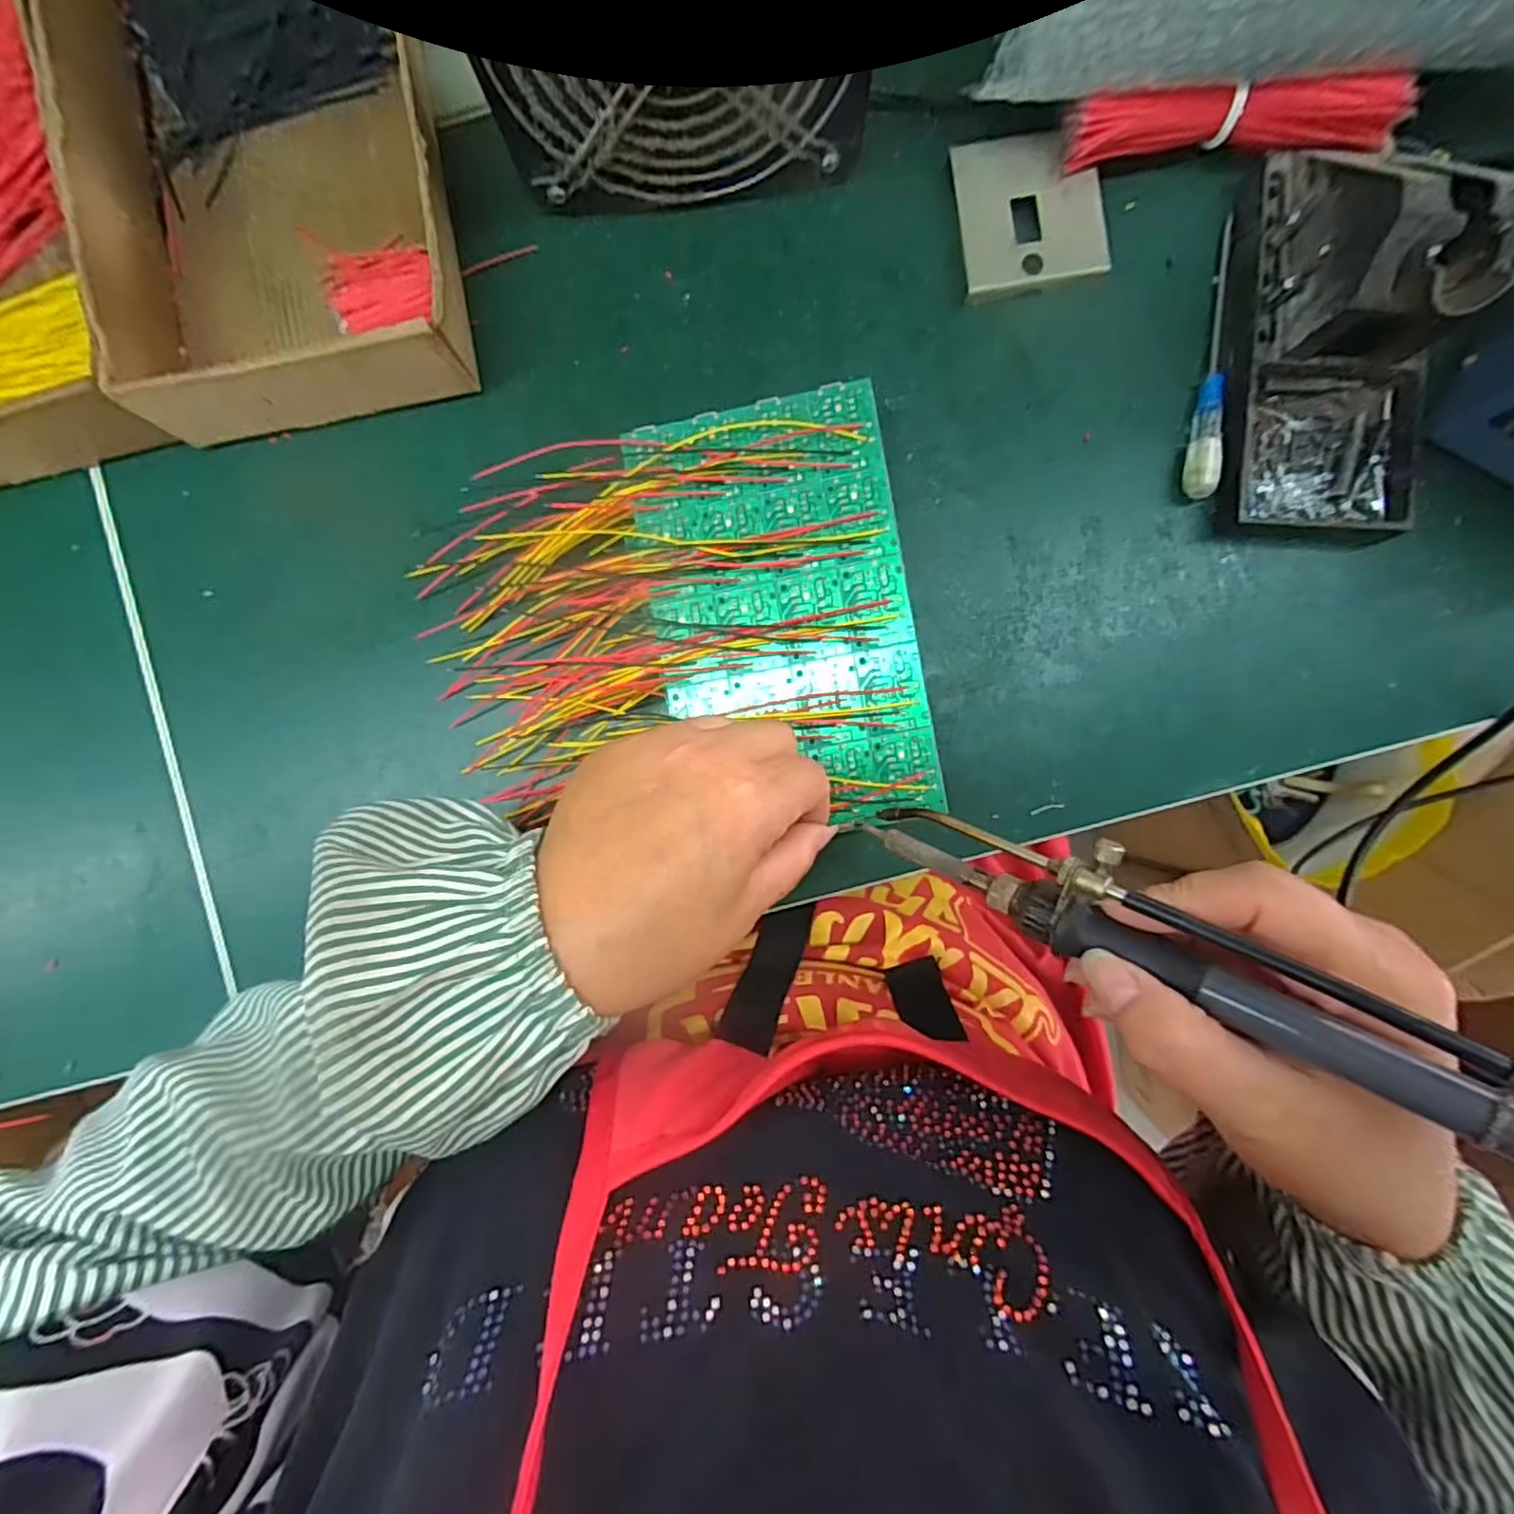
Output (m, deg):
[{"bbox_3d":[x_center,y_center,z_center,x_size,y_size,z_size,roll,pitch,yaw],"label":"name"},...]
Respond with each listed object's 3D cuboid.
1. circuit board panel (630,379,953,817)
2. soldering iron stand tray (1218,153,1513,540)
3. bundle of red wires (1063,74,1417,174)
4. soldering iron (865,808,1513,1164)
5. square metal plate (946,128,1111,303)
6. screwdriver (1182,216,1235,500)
[{"bbox_3d":[0.010,-0.056,0.265,0.100,0.008,0.168,-10,92,2],"label":"circuit board panel"},{"bbox_3d":[0.245,-0.178,0.265,0.082,0.069,0.158,-2,91,2],"label":"soldering iron stand tray"},{"bbox_3d":[0.199,-0.266,0.280,0.133,0.027,0.017,-2,93,2],"label":"bundle of red wires"},{"bbox_3d":[0.120,0.053,0.185,0.208,0.018,0.032,25,94,39],"label":"soldering iron"},{"bbox_3d":[0.121,-0.243,0.295,0.064,0.011,0.064,-12,92,2],"label":"square metal plate"},{"bbox_3d":[0.203,-0.178,0.294,0.012,0.012,0.123,6,93,1],"label":"screwdriver"}]

